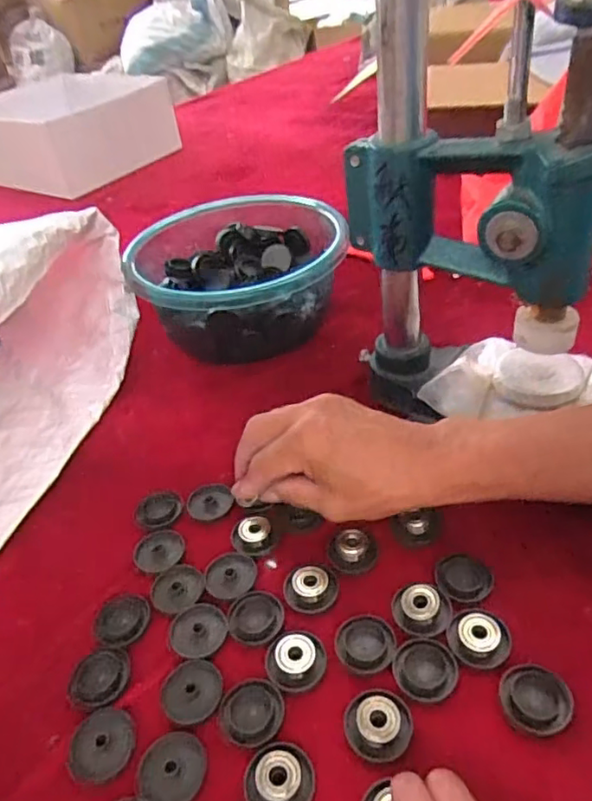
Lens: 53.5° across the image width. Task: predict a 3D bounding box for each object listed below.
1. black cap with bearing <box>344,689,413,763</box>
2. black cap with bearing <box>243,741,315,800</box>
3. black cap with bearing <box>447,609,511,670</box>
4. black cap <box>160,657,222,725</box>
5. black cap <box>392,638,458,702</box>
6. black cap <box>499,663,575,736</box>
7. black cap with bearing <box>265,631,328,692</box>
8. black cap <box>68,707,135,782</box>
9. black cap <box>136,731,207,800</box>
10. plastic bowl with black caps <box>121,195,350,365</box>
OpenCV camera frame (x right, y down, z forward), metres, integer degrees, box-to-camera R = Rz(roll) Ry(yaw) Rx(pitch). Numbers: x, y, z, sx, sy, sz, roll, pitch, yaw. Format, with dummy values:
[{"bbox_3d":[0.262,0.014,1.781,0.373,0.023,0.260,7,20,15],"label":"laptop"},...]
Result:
[{"bbox_3d":[0.041,0.160,0.294,0.032,0.009,0.033,-5,40,4],"label":"black cap with bearing"},{"bbox_3d":[-0.008,0.180,0.279,0.033,0.008,0.033,-5,40,4],"label":"black cap with bearing"},{"bbox_3d":[0.099,0.129,0.320,0.032,0.007,0.032,-5,40,4],"label":"black cap with bearing"},{"bbox_3d":[-0.057,0.156,0.318,0.032,0.004,0.032,-5,40,4],"label":"black cap"},{"bbox_3d":[0.069,0.142,0.312,0.032,0.004,0.033,-5,40,4],"label":"black cap"},{"bbox_3d":[0.121,0.149,0.296,0.033,0.005,0.037,19,47,28],"label":"black cap"},{"bbox_3d":[-0.001,0.141,0.323,0.032,0.009,0.030,-5,40,4],"label":"black cap with bearing"},{"bbox_3d":[-0.099,0.175,0.301,0.032,0.004,0.034,-5,40,4],"label":"black cap"},{"bbox_3d":[-0.062,0.181,0.289,0.032,0.004,0.034,-5,40,4],"label":"black cap"},{"bbox_3d":[-0.054,-0.120,0.582,0.197,0.086,0.201,-5,40,4],"label":"plastic bowl with black caps"}]

